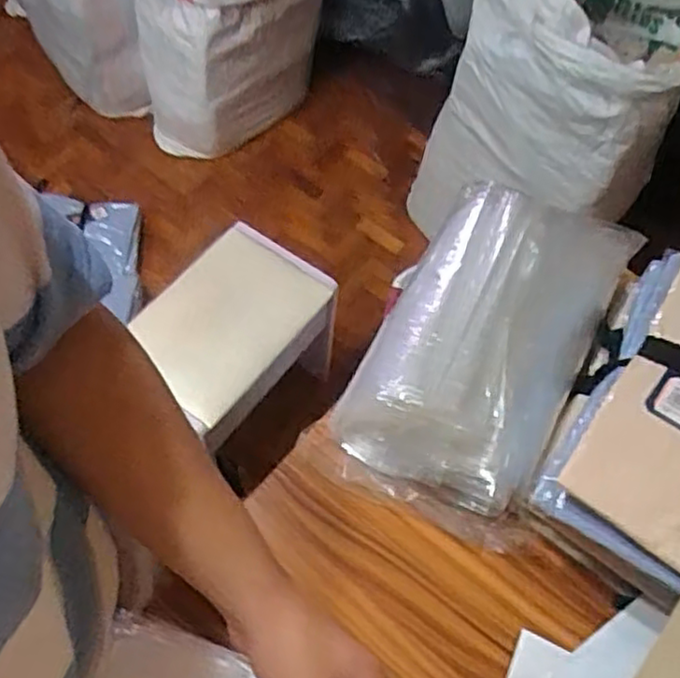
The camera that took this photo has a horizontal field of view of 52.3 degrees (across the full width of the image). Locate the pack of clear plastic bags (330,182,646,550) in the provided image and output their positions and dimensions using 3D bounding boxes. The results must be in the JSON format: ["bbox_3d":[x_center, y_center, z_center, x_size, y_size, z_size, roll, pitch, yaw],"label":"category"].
[{"bbox_3d":[0.133,-0.005,0.612,0.169,0.109,0.315,25,61,10],"label":"pack of clear plastic bags"}]

